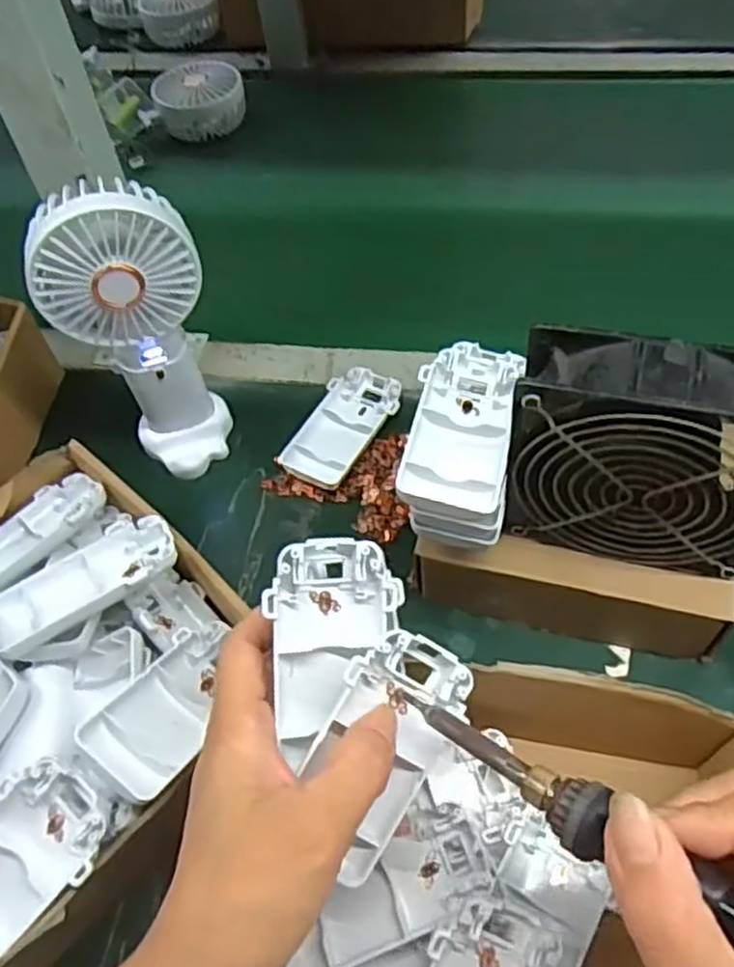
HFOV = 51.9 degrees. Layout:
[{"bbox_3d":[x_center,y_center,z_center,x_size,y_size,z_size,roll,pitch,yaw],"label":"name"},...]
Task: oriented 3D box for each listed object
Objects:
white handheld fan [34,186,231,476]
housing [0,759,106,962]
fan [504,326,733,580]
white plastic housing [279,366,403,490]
[{"bbox_3d":[-0.130,-0.082,0.448,0.083,0.189,0.049,-37,60,-19],"label":"white handheld fan"},{"bbox_3d":[-0.149,0.163,0.312,0.094,0.021,0.047,-47,61,1],"label":"housing"},{"bbox_3d":[0.129,-0.012,0.355,0.118,0.114,0.043,12,57,13],"label":"fan"},{"bbox_3d":[-0.015,-0.039,0.509,0.047,0.018,0.100,21,60,19],"label":"white plastic housing"}]

